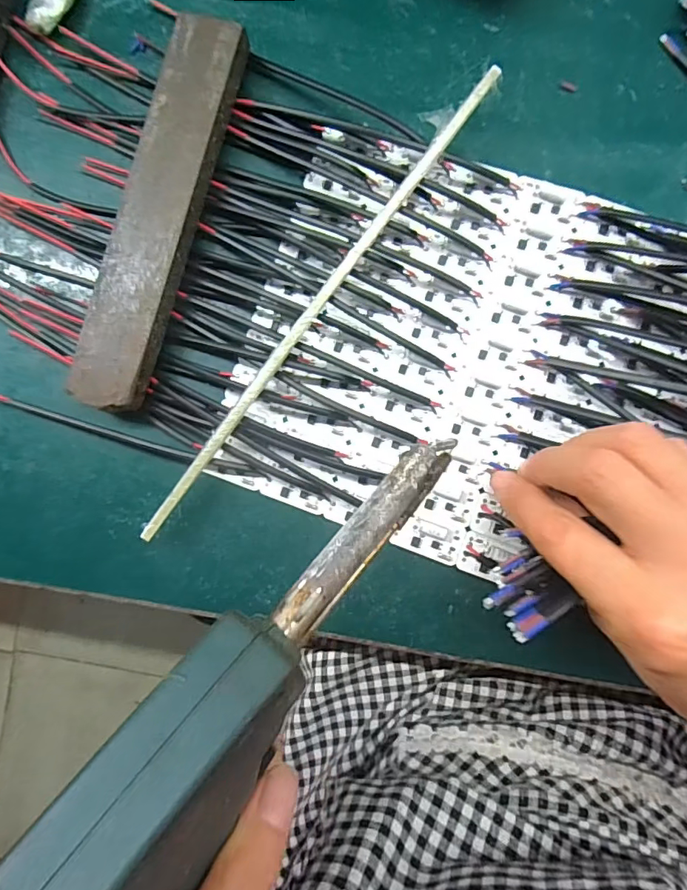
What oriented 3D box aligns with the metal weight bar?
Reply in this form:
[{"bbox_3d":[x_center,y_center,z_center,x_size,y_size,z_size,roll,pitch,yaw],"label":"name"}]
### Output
[{"bbox_3d":[-0.094,-0.116,0.260,0.036,0.021,0.197,16,90,4],"label":"metal weight bar"}]

